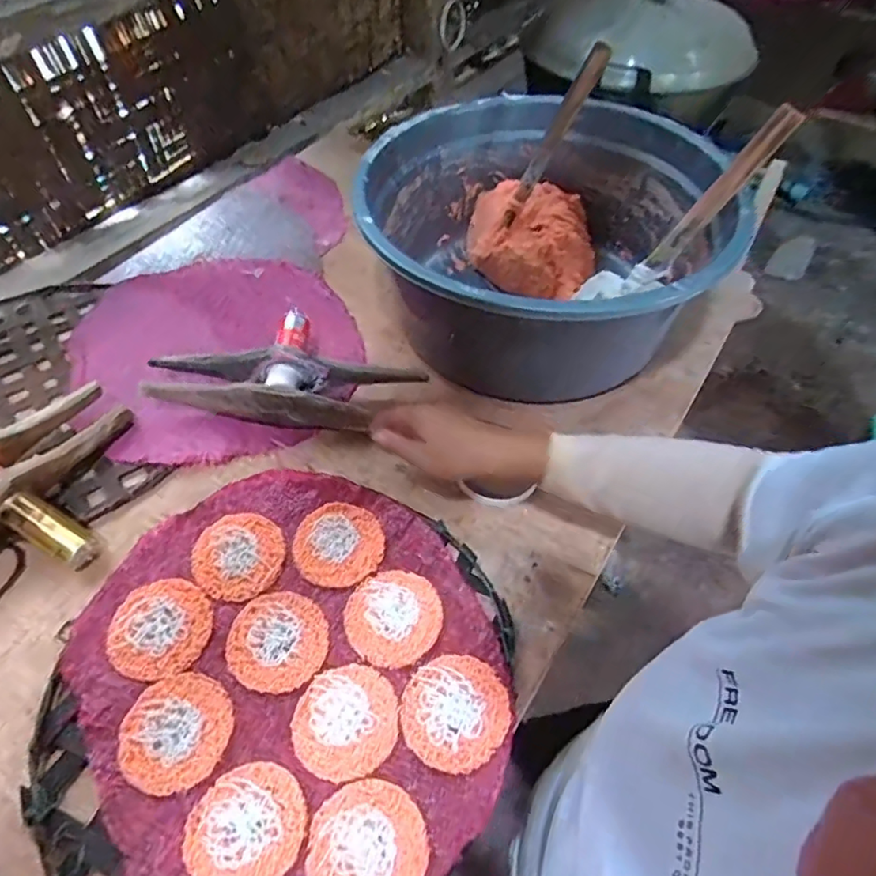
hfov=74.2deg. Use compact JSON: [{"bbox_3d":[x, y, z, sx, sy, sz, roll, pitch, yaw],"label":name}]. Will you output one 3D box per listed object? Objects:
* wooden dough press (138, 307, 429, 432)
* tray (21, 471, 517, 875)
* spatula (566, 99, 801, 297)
[{"bbox_3d":[-0.159,-0.073,0.624,0.270,0.061,0.119,4,53,3],"label":"wooden dough press"},{"bbox_3d":[-0.120,0.184,0.460,0.344,0.016,0.337,0,52,0],"label":"tray"},{"bbox_3d":[0.247,-0.210,0.598,0.052,0.280,0.071,30,53,-13],"label":"spatula"}]

